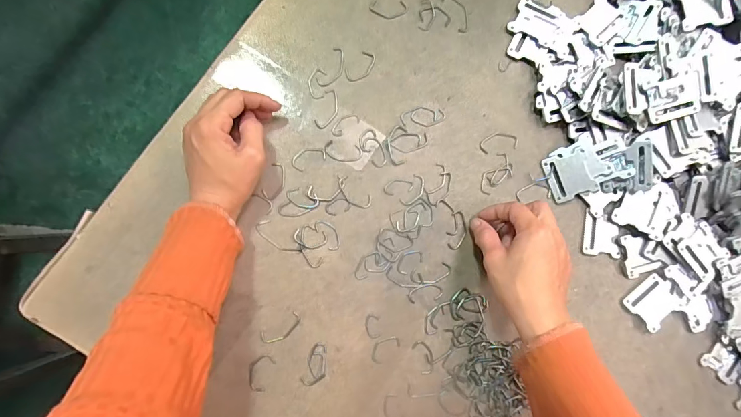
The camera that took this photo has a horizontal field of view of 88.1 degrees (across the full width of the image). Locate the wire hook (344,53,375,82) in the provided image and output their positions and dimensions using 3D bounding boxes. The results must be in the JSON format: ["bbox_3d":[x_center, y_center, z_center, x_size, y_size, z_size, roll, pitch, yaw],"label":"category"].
[{"bbox_3d":[-0.009,-0.144,0.391,0.020,0.004,0.037,43,83,-3],"label":"wire hook"}]

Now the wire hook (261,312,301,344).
[{"bbox_3d":[-0.084,0.115,0.363,0.039,0.004,0.017,-30,90,-8],"label":"wire hook"}]

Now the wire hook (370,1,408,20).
[{"bbox_3d":[0.019,-0.204,0.394,0.038,0.004,0.019,-4,87,-7],"label":"wire hook"}]

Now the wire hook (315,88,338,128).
[{"bbox_3d":[-0.042,-0.100,0.385,0.018,0.004,0.043,19,85,-5],"label":"wire hook"}]

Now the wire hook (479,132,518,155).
[{"bbox_3d":[0.135,-0.070,0.402,0.042,0.004,0.020,-12,88,-7],"label":"wire hook"}]

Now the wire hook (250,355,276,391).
[{"bbox_3d":[-0.103,0.153,0.357,0.021,0.004,0.032,23,84,-5],"label":"wire hook"}]

